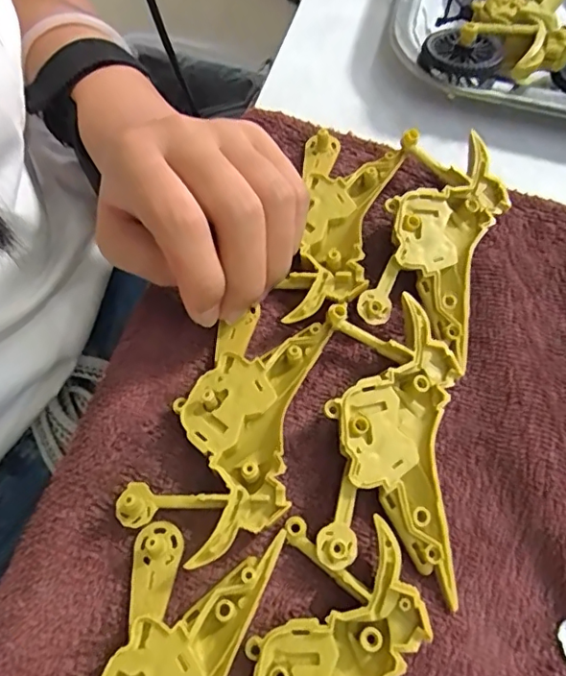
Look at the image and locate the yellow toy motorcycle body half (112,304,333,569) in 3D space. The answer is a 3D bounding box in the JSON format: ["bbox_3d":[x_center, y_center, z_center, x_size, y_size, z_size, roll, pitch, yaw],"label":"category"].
[{"bbox_3d":[-0.016,0.031,0.197,0.049,0.013,0.092,22,67,9],"label":"yellow toy motorcycle body half"}]

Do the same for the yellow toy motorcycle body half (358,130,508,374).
[{"bbox_3d":[0.065,-0.043,0.226,0.046,0.013,0.095,18,67,7],"label":"yellow toy motorcycle body half"}]

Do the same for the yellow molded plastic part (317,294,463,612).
[{"bbox_3d":[0.039,0.034,0.194,0.046,0.014,0.096,5,66,1],"label":"yellow molded plastic part"}]

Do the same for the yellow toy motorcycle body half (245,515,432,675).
[{"bbox_3d":[0.013,0.104,0.164,0.044,0.015,0.096,17,67,7],"label":"yellow toy motorcycle body half"}]

